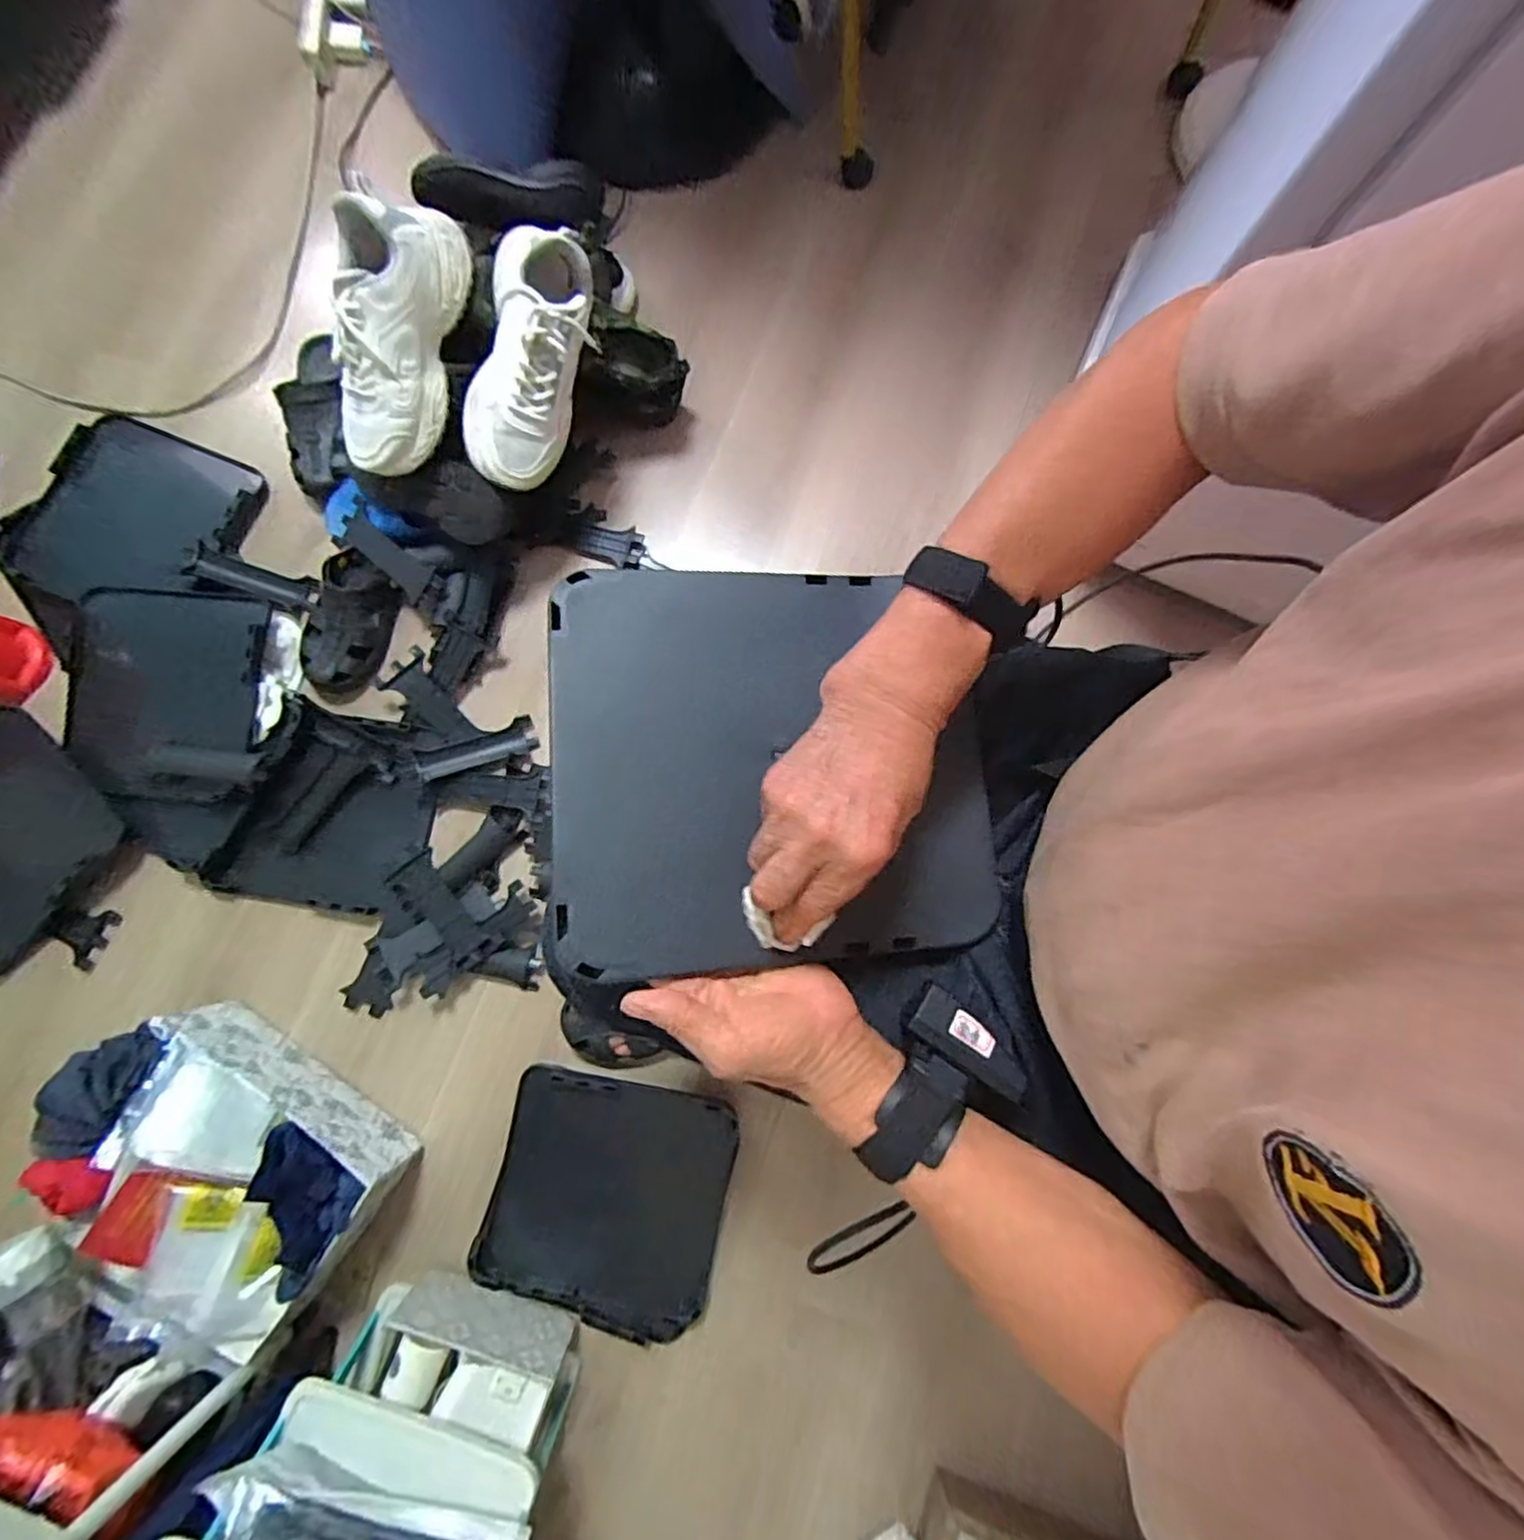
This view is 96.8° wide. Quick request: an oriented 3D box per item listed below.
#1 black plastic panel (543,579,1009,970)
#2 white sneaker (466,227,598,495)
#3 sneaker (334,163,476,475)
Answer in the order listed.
[{"bbox_3d":[0.009,-0.009,0.405,0.257,0.017,0.240,-3,79,-13],"label":"black plastic panel"},{"bbox_3d":[-0.263,-0.455,0.756,0.128,0.091,0.259,22,109,3],"label":"white sneaker"},{"bbox_3d":[-0.401,-0.460,0.725,0.103,0.095,0.264,18,109,2],"label":"sneaker"}]

